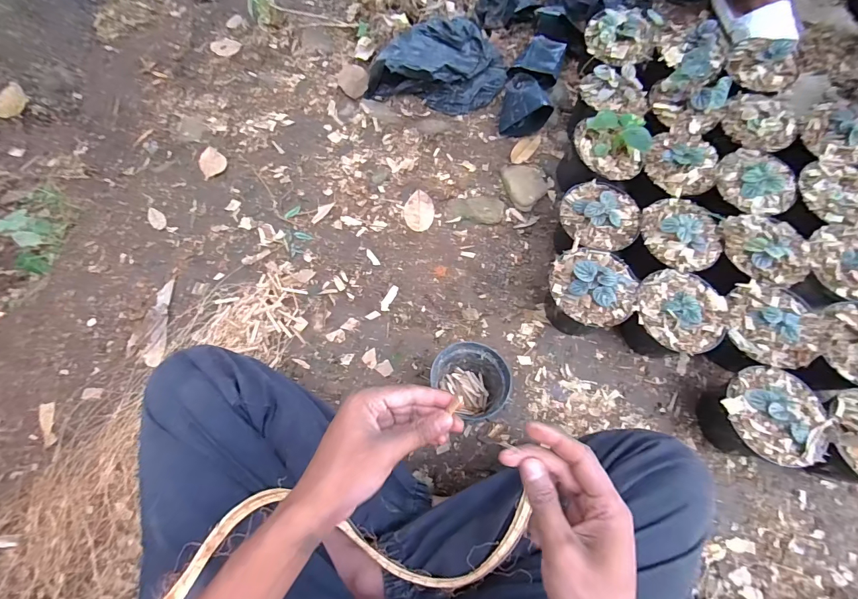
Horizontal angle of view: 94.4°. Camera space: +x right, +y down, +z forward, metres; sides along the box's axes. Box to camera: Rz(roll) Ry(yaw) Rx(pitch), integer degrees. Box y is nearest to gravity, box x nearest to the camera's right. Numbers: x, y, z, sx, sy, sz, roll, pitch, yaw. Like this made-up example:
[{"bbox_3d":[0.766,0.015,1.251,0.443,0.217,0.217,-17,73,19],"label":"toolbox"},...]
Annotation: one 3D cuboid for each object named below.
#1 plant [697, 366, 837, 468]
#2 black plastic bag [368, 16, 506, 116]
[{"bbox_3d":[0.537,0.191,0.652,0.148,0.118,0.142,1,71,-3],"label":"plant"},{"bbox_3d":[0.025,-0.547,0.924,0.304,0.111,0.186,7,70,0],"label":"black plastic bag"}]

